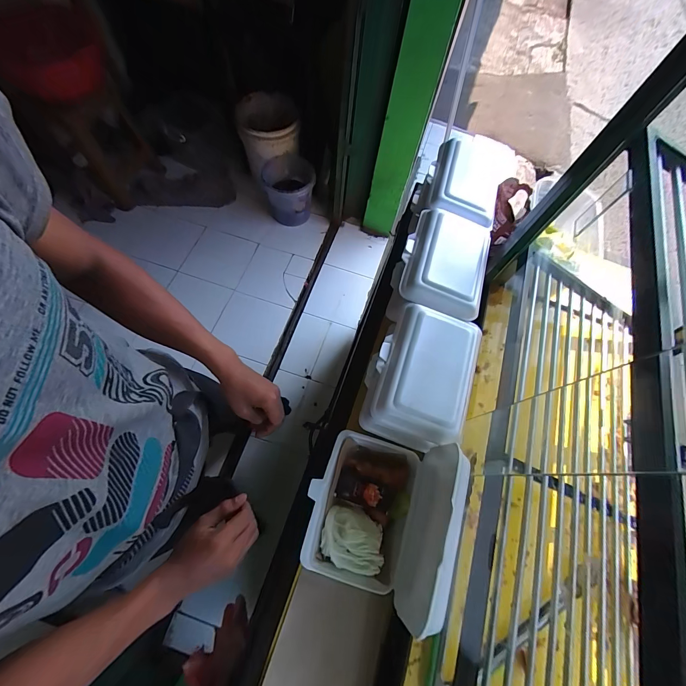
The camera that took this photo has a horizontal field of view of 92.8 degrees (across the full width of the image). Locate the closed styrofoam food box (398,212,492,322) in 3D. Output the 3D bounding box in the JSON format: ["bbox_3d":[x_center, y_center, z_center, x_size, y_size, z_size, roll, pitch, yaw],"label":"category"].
[{"bbox_3d":[0.168,-0.130,0.529,0.137,0.052,0.178,18,68,0],"label":"closed styrofoam food box"}]

